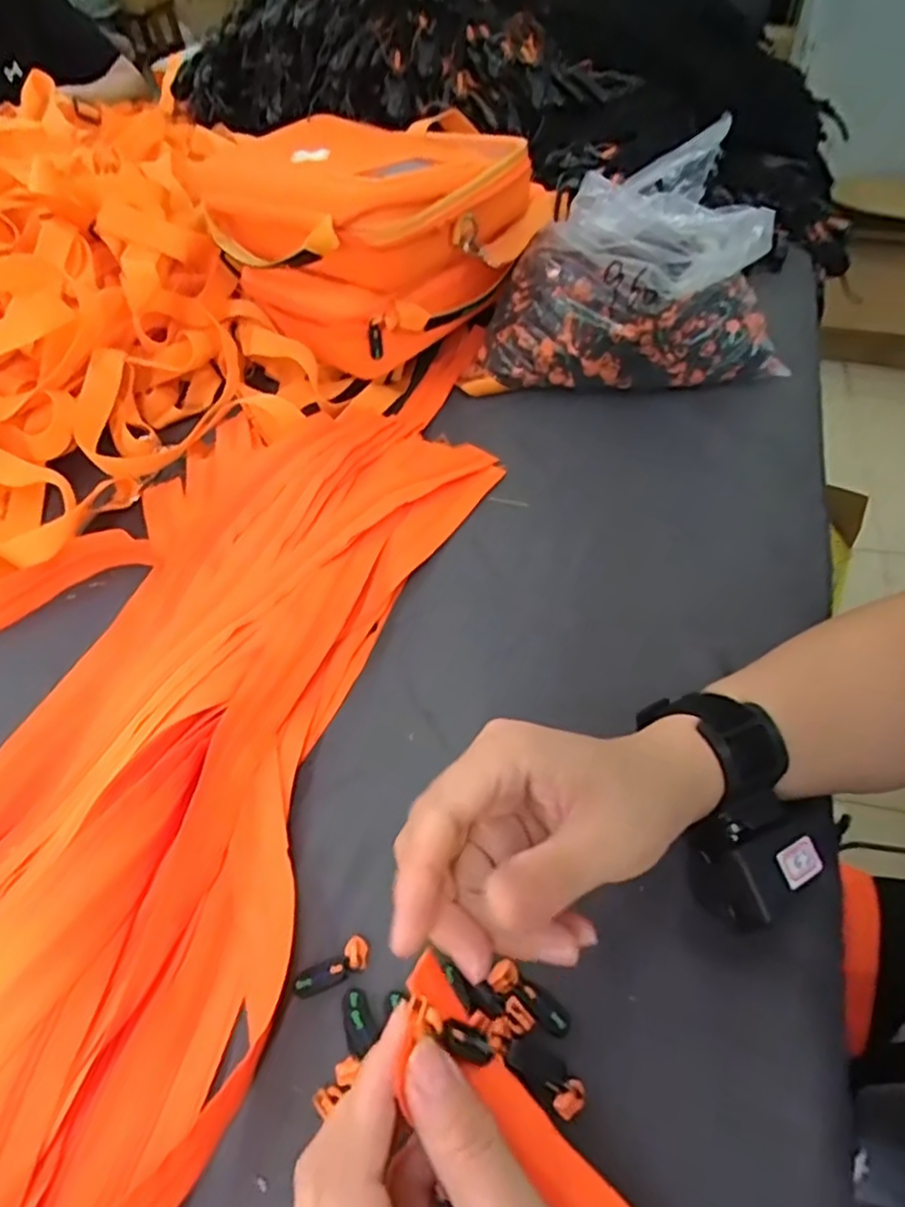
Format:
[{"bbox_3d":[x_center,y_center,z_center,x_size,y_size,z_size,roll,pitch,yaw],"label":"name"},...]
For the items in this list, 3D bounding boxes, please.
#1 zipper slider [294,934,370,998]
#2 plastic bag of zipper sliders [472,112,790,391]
[{"bbox_3d":[-0.057,0.170,0.316,0.037,0.005,0.014,-23,52,-13],"label":"zipper slider"},{"bbox_3d":[0.151,-0.254,0.531,0.249,0.191,0.084,-3,50,3],"label":"plastic bag of zipper sliders"}]

